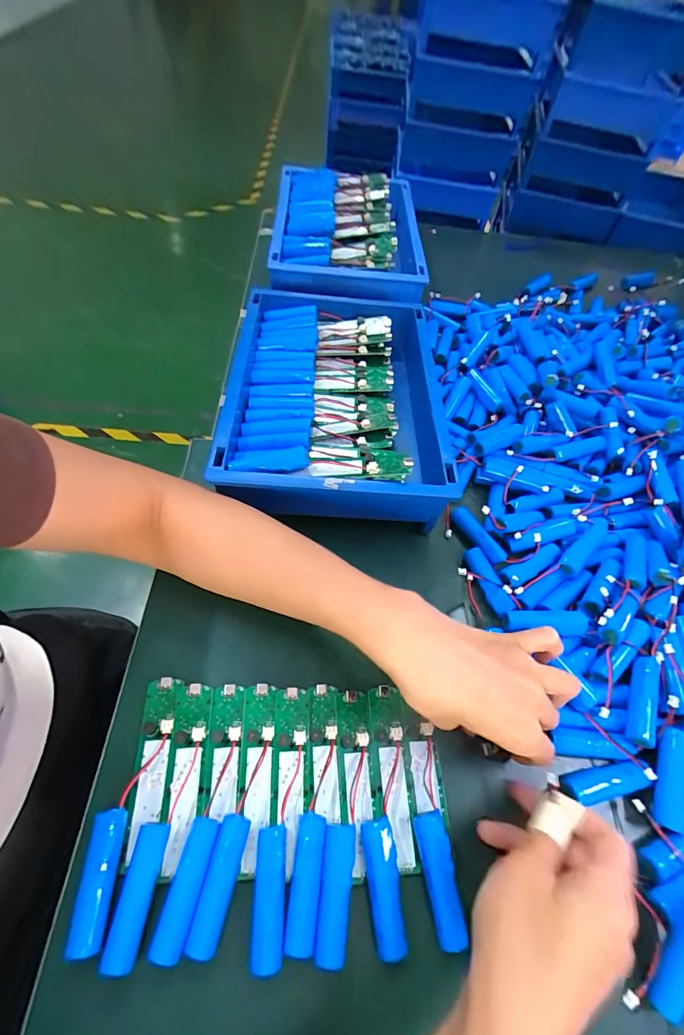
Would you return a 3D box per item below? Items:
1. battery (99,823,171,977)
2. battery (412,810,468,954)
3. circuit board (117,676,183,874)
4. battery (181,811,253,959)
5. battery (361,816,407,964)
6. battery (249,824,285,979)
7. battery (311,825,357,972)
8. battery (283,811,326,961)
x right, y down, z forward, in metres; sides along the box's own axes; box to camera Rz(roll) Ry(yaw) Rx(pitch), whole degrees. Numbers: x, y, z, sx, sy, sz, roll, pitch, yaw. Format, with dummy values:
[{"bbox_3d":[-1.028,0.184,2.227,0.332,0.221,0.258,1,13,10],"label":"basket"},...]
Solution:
[{"bbox_3d":[-0.123,0.227,0.248,0.021,0.018,0.066,10,57,0],"label":"battery"},{"bbox_3d":[0.063,0.232,0.265,0.018,0.015,0.067,-5,59,-9],"label":"battery"},{"bbox_3d":[-0.135,0.173,0.289,0.024,0.005,0.111,1,58,-5],"label":"circuit board"},{"bbox_3d":[-0.075,0.225,0.254,0.017,0.021,0.067,13,58,2],"label":"battery"},{"bbox_3d":[0.026,0.233,0.260,0.019,0.016,0.066,-4,58,-9],"label":"battery"},{"bbox_3d":[-0.045,0.232,0.252,0.018,0.019,0.066,2,58,-5],"label":"battery"},{"bbox_3d":[-0.004,0.235,0.258,0.019,0.015,0.066,8,57,-1],"label":"battery"},{"bbox_3d":[-0.022,0.228,0.258,0.018,0.018,0.067,8,57,-1],"label":"battery"}]

